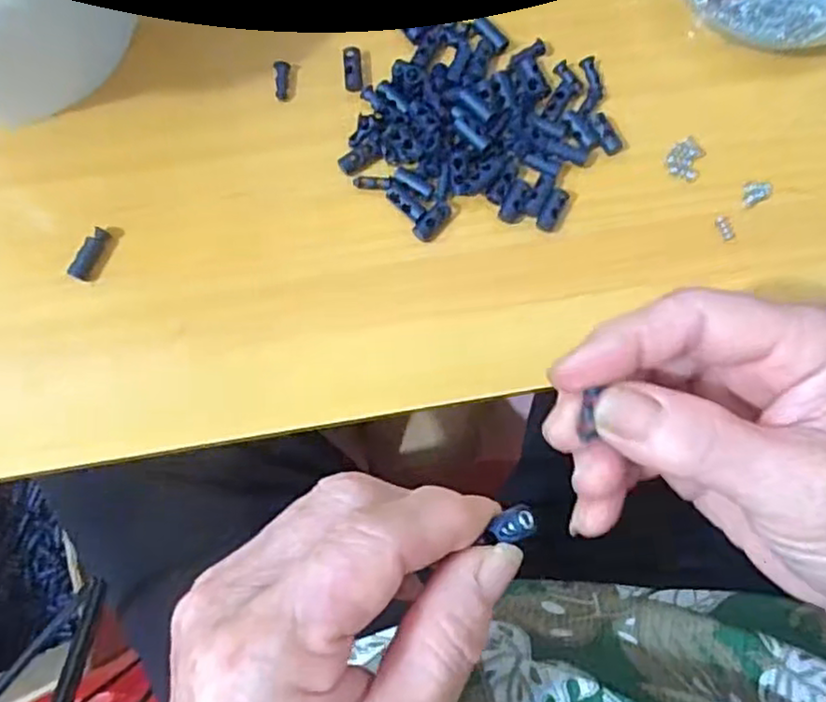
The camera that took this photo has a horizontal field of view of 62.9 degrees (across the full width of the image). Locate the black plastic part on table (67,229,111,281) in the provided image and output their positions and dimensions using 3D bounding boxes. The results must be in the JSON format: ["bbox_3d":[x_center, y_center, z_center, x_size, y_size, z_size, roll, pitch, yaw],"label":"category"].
[{"bbox_3d":[-0.136,-0.041,0.285,0.007,0.008,0.023,24,80,3],"label":"black plastic part on table"}]

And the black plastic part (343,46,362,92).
[{"bbox_3d":[-0.027,-0.127,0.304,0.008,0.004,0.021,-4,79,-2],"label":"black plastic part"}]

